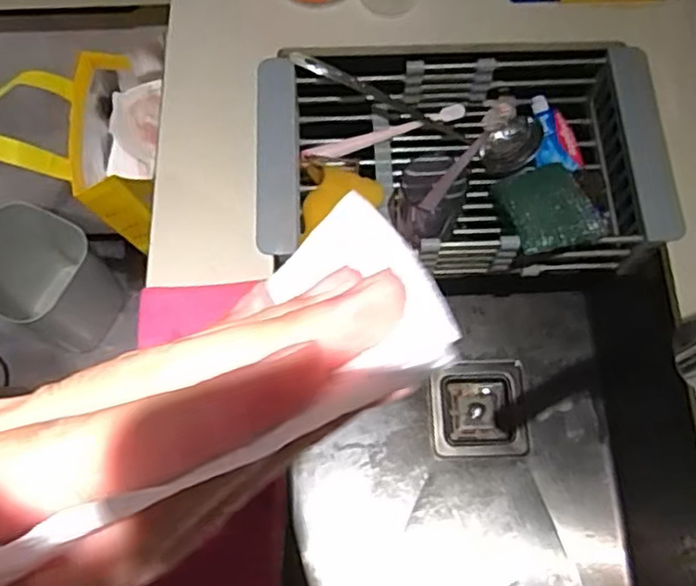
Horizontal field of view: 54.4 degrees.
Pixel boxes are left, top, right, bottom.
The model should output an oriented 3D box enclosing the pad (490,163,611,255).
[{"bbox_3d":[0.193,-0.085,0.671,0.086,0.013,0.117,-17,43,7],"label":"pad"}]

